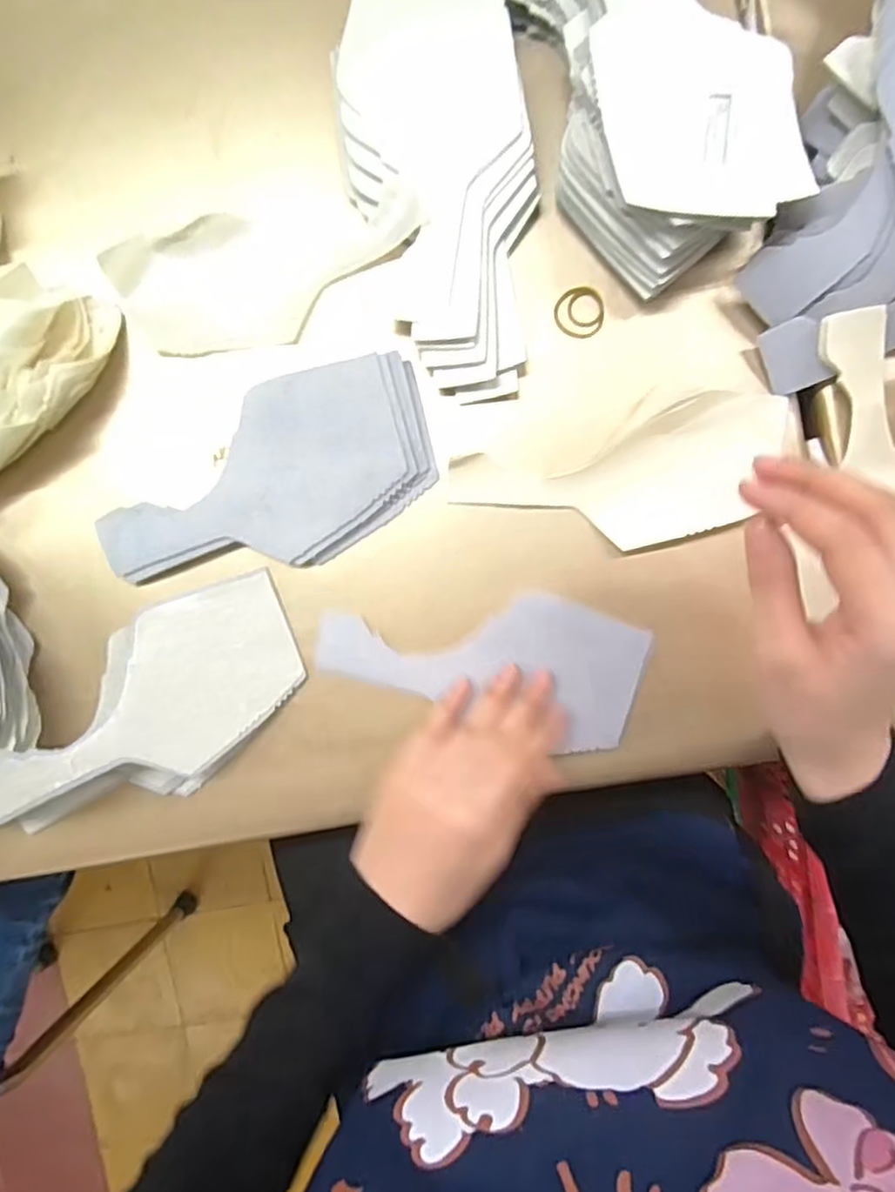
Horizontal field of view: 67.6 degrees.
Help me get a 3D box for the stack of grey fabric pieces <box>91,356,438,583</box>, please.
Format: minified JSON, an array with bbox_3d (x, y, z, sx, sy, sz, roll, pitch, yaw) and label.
[{"bbox_3d":[-0.102,-0.067,0.374,0.187,0.012,0.097,-13,93,4],"label":"stack of grey fabric pieces"}]

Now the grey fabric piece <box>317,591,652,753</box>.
[{"bbox_3d":[0.018,0.041,0.380,0.182,0.011,0.081,2,93,4],"label":"grey fabric piece"}]

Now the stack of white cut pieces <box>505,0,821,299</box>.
[{"bbox_3d":[0.100,-0.261,0.335,0.106,0.050,0.191,-17,92,4],"label":"stack of white cut pieces"}]

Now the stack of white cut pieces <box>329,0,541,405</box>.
[{"bbox_3d":[-0.002,-0.217,0.354,0.094,0.027,0.217,-9,93,4],"label":"stack of white cut pieces"}]

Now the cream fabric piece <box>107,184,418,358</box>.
[{"bbox_3d":[-0.099,-0.178,0.370,0.171,0.015,0.068,-7,93,4],"label":"cream fabric piece"}]

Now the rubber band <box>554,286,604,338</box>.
[{"bbox_3d":[0.073,-0.156,0.368,0.026,0.004,0.026,-8,93,4],"label":"rubber band"}]

